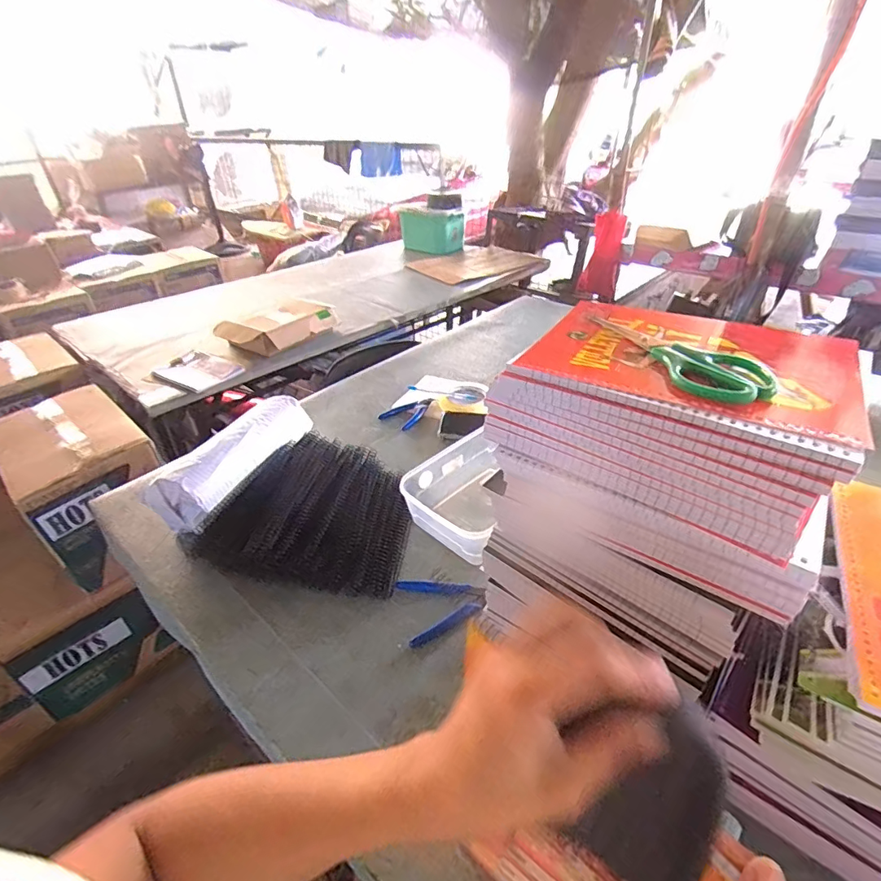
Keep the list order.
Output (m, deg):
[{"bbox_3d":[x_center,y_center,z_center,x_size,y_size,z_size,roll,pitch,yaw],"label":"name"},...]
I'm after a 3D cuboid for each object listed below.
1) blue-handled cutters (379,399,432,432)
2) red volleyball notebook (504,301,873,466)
[{"bbox_3d":[-0.054,-0.055,0.929,0.077,0.008,0.109,27,45,35],"label":"blue-handled cutters"},{"bbox_3d":[0.168,-0.059,0.329,0.196,0.011,0.154,20,41,28],"label":"red volleyball notebook"}]

